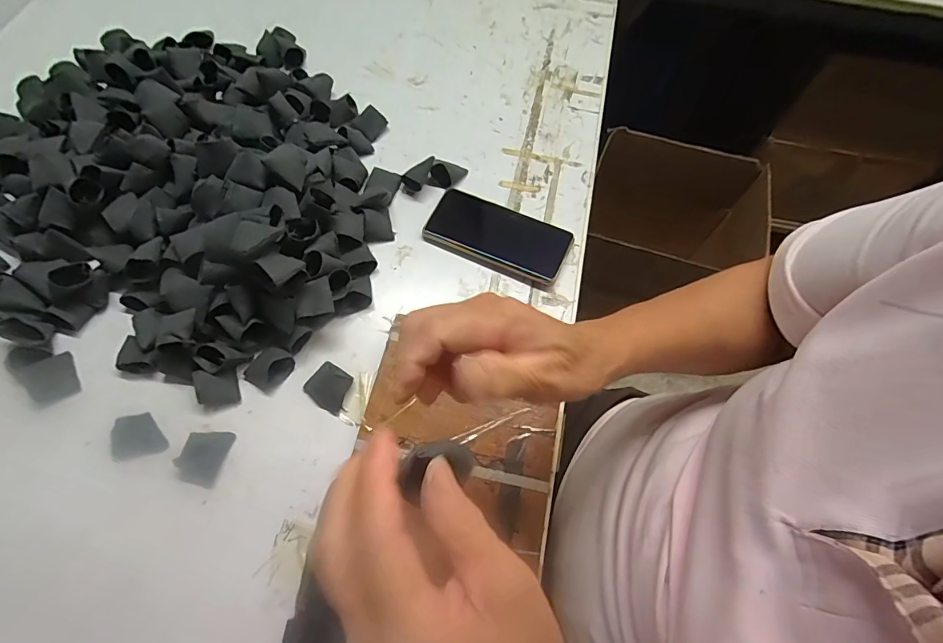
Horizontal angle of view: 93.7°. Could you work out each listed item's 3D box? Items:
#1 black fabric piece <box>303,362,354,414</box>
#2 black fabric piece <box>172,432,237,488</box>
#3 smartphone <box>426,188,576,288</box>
[{"bbox_3d":[-0.136,0.061,0.424,0.042,0.020,0.039,31,68,12],"label":"black fabric piece"},{"bbox_3d":[-0.236,0.118,0.389,0.030,0.025,0.048,18,66,7],"label":"black fabric piece"},{"bbox_3d":[0.030,-0.100,0.508,0.161,0.011,0.075,23,67,9],"label":"smartphone"}]

